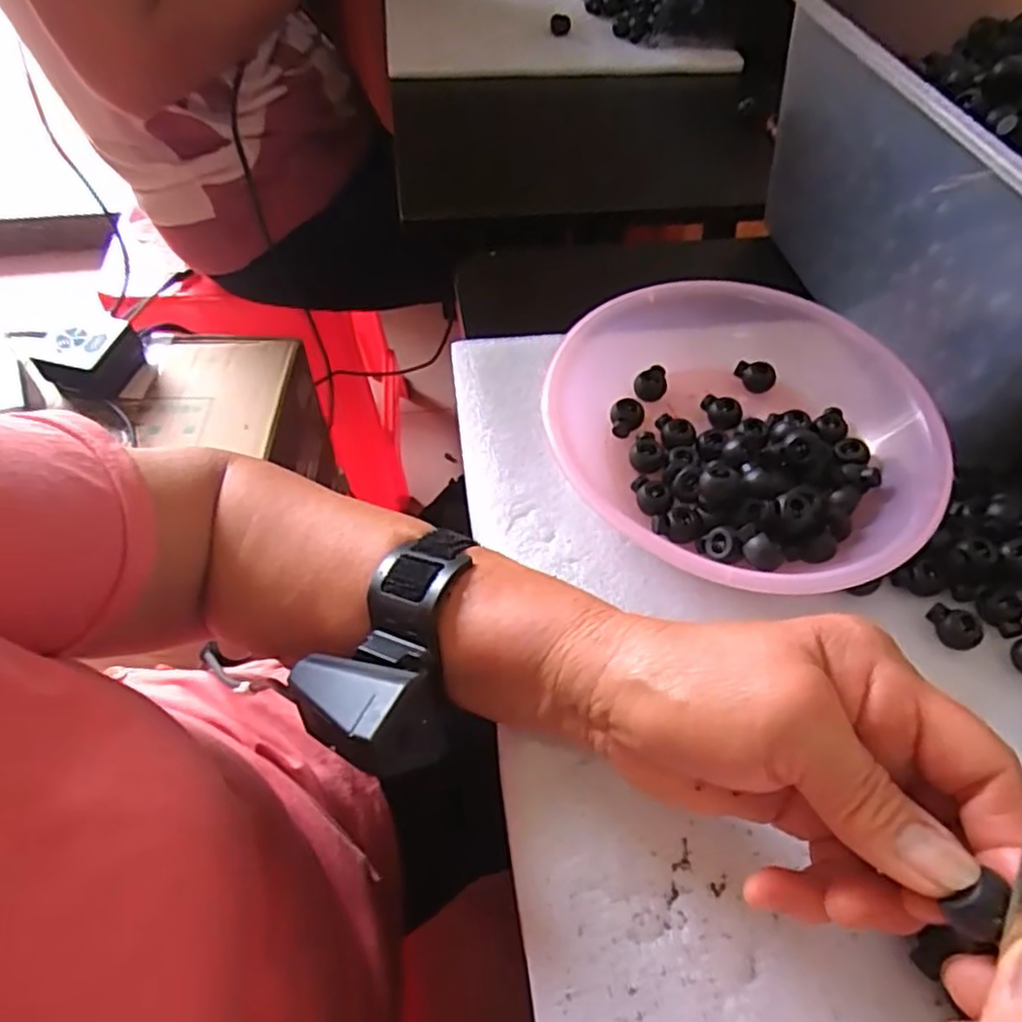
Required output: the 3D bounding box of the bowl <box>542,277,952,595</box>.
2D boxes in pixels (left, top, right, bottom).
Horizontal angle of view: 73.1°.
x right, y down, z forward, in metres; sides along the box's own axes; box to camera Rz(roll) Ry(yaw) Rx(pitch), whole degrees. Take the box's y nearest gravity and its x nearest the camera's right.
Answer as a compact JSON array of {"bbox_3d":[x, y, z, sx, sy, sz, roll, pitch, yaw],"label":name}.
[{"bbox_3d":[0.115,-0.043,0.351,0.181,0.033,0.190,1,57,-1],"label":"bowl"}]

